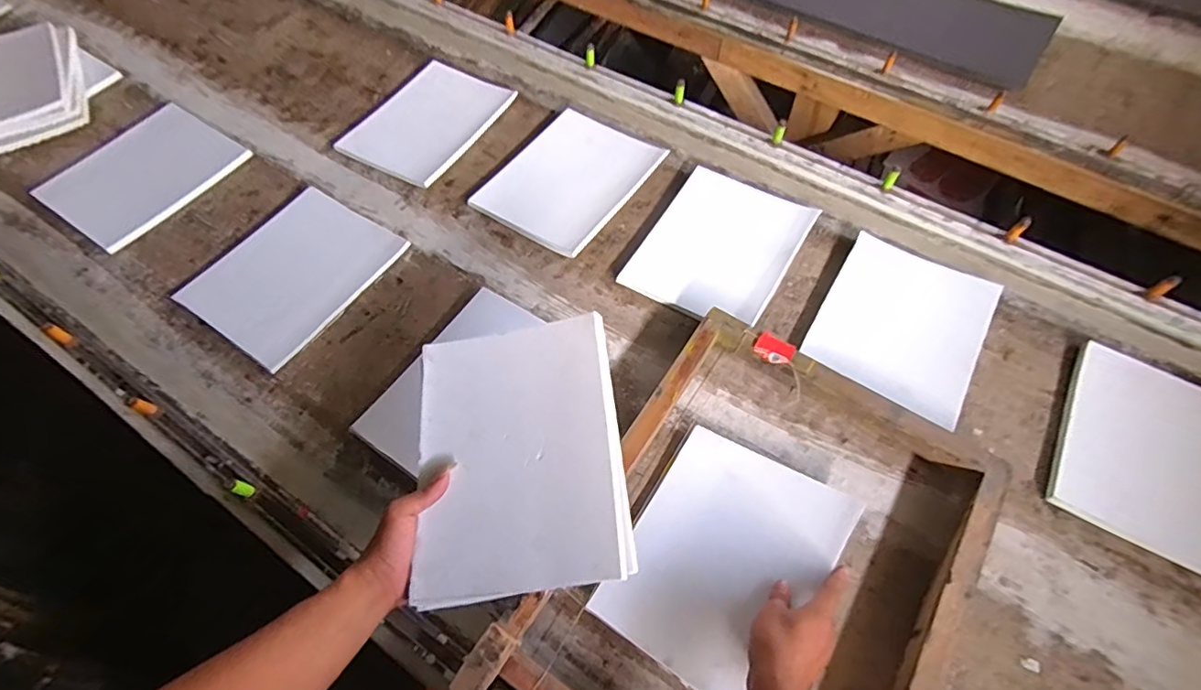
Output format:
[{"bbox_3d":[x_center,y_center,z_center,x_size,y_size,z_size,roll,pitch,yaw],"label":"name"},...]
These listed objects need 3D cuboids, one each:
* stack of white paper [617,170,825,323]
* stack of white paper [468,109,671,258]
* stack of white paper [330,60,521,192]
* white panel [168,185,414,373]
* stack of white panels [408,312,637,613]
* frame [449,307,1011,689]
[{"bbox_3d":[0.190,-0.158,0.890,0.216,0.027,0.272,29,66,14],"label":"stack of white paper"},{"bbox_3d":[-0.054,-0.283,0.952,0.220,0.014,0.268,30,67,14],"label":"stack of white paper"},{"bbox_3d":[-0.316,-0.413,1.026,0.210,0.009,0.280,27,66,13],"label":"stack of white paper"},{"bbox_3d":[-0.473,-0.115,0.863,0.230,0.012,0.272,31,67,15],"label":"white panel"},{"bbox_3d":[-0.086,0.112,0.580,0.211,0.017,0.269,-12,68,10],"label":"stack of white panels"},{"bbox_3d":[0.183,0.246,0.627,0.423,0.058,0.556,30,65,16],"label":"frame"}]

